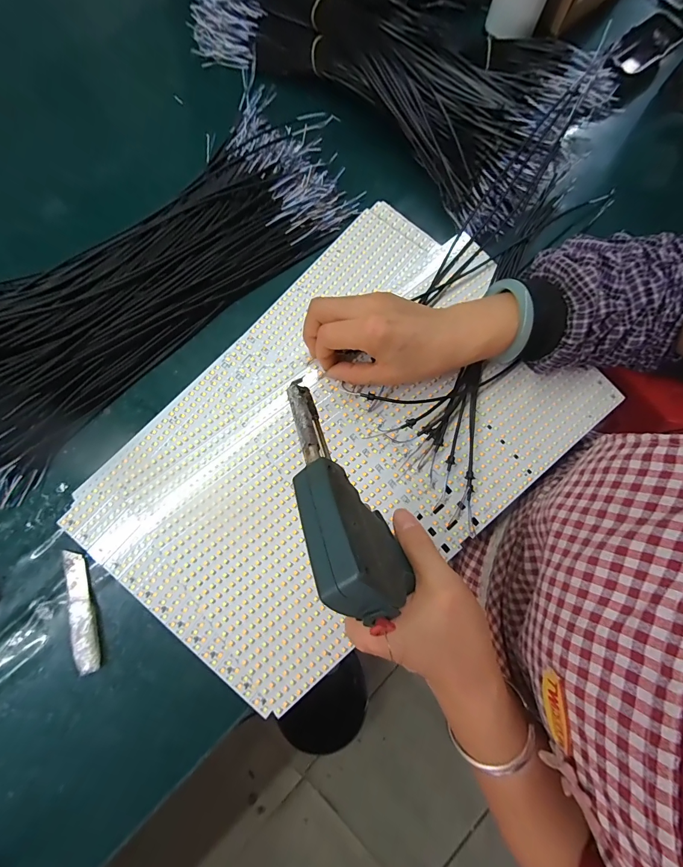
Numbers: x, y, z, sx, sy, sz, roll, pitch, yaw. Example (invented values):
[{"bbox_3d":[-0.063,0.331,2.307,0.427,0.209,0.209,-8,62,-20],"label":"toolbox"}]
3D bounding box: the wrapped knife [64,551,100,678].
[{"bbox_3d":[-0.231,0.156,0.316,0.019,0.011,0.103,-20,81,-7],"label":"wrapped knife"}]

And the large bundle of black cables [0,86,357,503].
[{"bbox_3d":[-0.208,-0.174,0.345,0.184,0.060,0.486,44,80,5],"label":"large bundle of black cables"}]

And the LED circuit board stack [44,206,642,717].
[{"bbox_3d":[0.004,0.001,0.326,0.430,0.017,0.295,-43,81,-10],"label":"LED circuit board stack"}]

